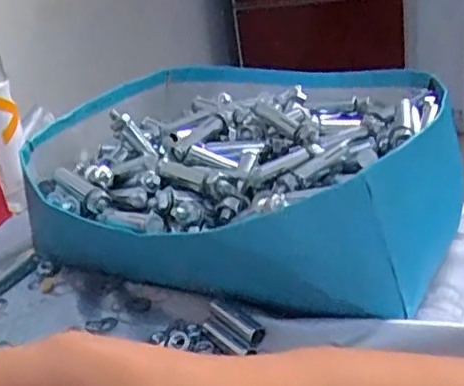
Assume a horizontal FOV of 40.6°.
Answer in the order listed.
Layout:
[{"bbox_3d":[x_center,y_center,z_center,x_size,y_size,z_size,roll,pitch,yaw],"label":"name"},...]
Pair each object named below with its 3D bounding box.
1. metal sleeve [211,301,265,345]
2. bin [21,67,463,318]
[{"bbox_3d":[0.002,0.074,0.361,0.011,0.008,0.043,-25,31,-31],"label":"metal sleeve"},{"bbox_3d":[0.013,-0.020,0.460,0.269,0.097,0.278,9,31,31],"label":"bin"}]

